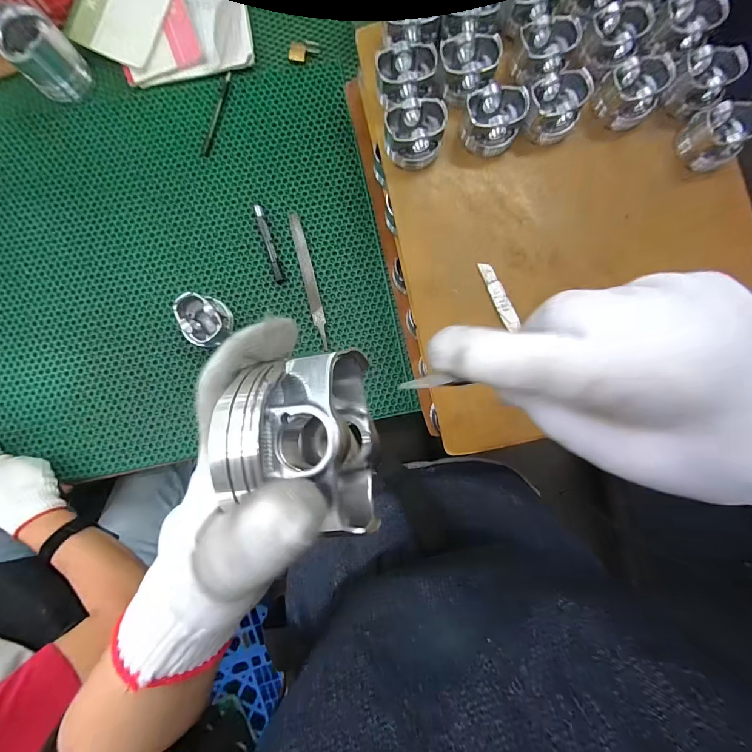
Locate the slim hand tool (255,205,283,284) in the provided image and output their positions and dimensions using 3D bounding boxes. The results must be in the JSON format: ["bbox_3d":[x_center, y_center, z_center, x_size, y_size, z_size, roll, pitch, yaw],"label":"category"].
[{"bbox_3d":[-0.181,-0.224,0.601,0.014,0.012,0.130,-17,89,-2],"label":"slim hand tool"}]

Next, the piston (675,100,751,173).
[{"bbox_3d":[0.472,-0.331,0.489,0.069,0.055,0.075,-17,89,-2],"label":"piston"}]

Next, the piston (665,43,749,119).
[{"bbox_3d":[0.453,-0.412,0.492,0.069,0.062,0.069,0,88,-1],"label":"piston"}]

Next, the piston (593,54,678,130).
[{"bbox_3d":[0.354,-0.393,0.490,0.069,0.059,0.074,0,88,-1],"label":"piston"}]

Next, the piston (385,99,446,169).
[{"bbox_3d":[0.053,-0.333,0.488,0.078,0.058,0.064,-12,89,-1],"label":"piston"}]

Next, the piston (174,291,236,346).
[{"bbox_3d":[-0.279,-0.091,0.583,0.074,0.056,0.080,0,88,-1],"label":"piston"}]

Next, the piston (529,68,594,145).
[{"bbox_3d":[0.248,-0.375,0.494,0.076,0.060,0.081,0,88,-1],"label":"piston"}]

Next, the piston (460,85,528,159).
[{"bbox_3d":[0.159,-0.352,0.487,0.080,0.052,0.067,0,88,-1],"label":"piston"}]

